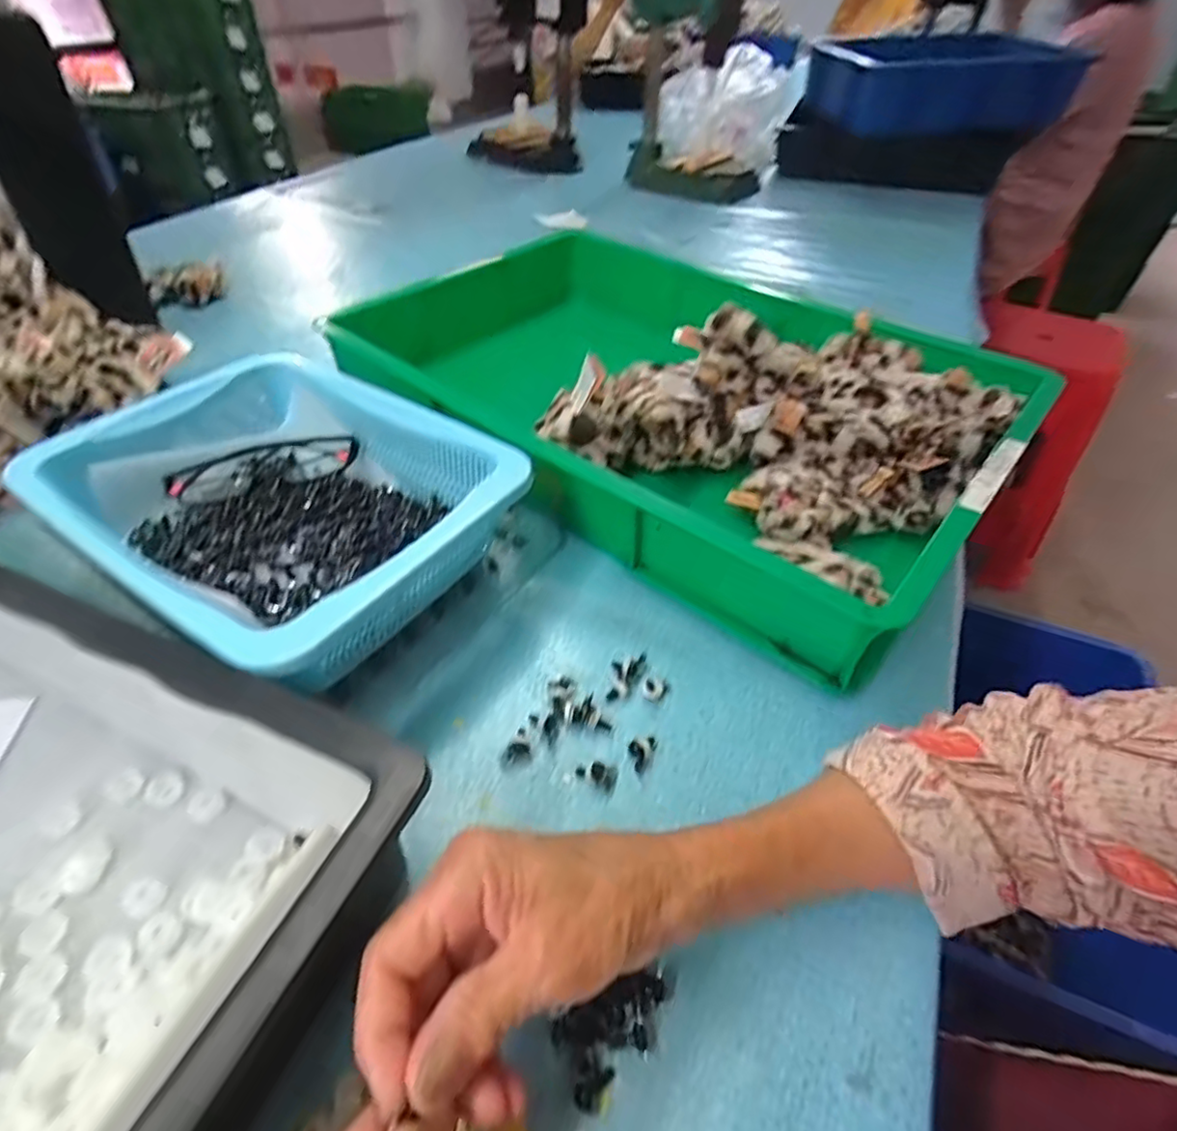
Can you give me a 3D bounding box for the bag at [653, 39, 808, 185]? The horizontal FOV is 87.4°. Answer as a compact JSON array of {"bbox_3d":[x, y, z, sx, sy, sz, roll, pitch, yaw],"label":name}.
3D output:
[{"bbox_3d":[0.288,-0.946,1.284,0.274,0.175,0.327,6,46,3],"label":"bag"}]

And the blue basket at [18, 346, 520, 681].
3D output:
[{"bbox_3d":[-0.200,-0.031,0.419,0.266,0.094,0.205,27,50,22],"label":"blue basket"}]

